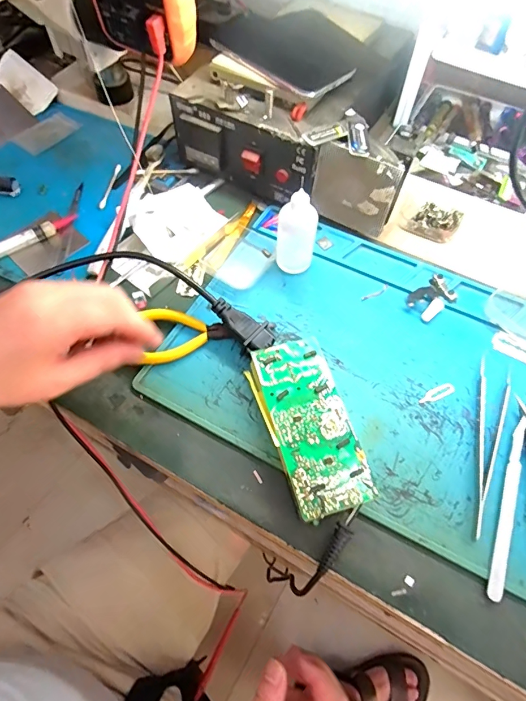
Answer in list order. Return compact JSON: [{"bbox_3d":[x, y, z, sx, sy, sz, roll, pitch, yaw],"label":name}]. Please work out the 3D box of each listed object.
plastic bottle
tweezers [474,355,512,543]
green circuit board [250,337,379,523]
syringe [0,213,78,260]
[{"bbox_3d":[0.030,-0.105,0.379,0.033,0.078,0.026,12,62,6],"label":"plastic bottle"},{"bbox_3d":[0.178,0.071,0.321,0.024,0.008,0.145,15,62,8],"label":"tweezers"},{"bbox_3d":[0.034,0.056,0.318,0.056,0.026,0.132,-15,62,-8],"label":"green circuit board"},{"bbox_3d":[-0.240,-0.108,0.416,0.114,0.019,0.012,-32,66,-16],"label":"syringe"}]

